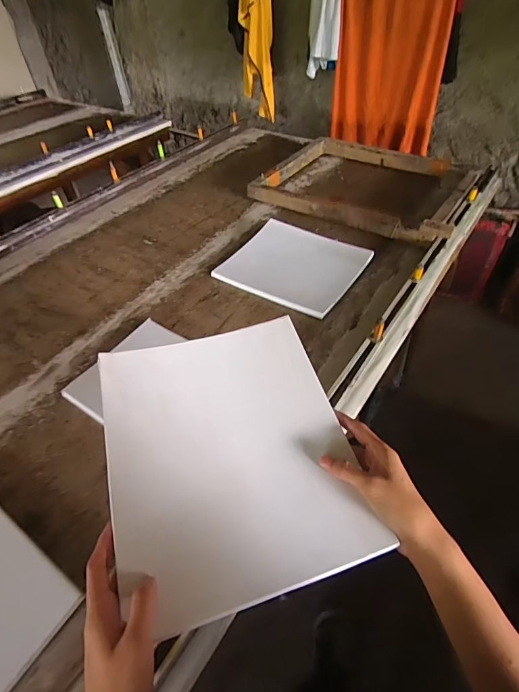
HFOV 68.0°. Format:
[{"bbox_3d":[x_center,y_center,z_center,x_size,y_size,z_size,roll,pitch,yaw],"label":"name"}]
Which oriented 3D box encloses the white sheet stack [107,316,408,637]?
[{"bbox_3d":[-0.030,0.100,0.388,0.224,0.023,0.267,-12,58,-14],"label":"white sheet stack"}]

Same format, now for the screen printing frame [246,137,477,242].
[{"bbox_3d":[0.301,-0.436,1.041,0.538,0.054,0.416,30,55,28],"label":"screen printing frame"}]

